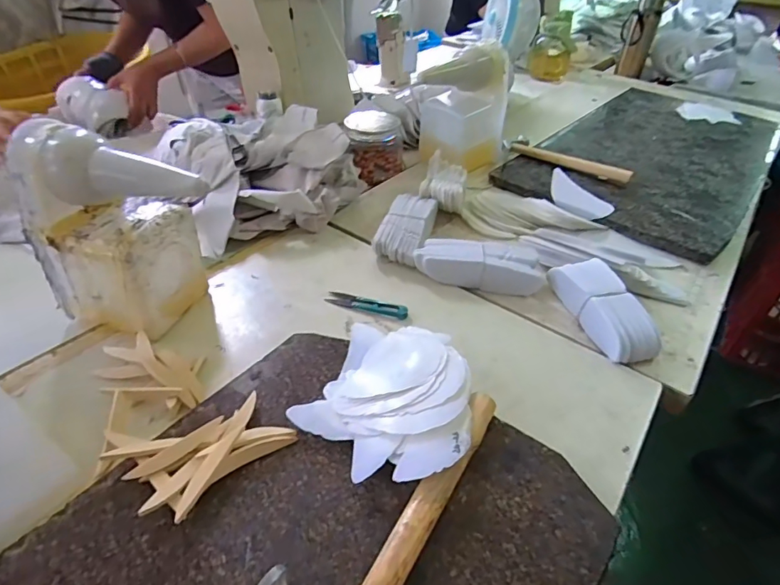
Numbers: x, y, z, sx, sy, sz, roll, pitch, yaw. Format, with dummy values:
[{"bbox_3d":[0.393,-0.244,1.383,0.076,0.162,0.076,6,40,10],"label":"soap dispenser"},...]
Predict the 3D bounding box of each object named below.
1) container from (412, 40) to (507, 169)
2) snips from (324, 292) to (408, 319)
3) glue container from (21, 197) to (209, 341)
[{"bbox_3d":[0.130,-0.324,0.837,0.112,0.193,0.121,31,46,30],"label":"container"},{"bbox_3d":[-0.027,0.013,0.573,0.101,0.007,0.026,13,40,12],"label":"snips"},{"bbox_3d":[-0.286,-0.031,0.518,0.113,0.134,0.098,13,40,12],"label":"glue container"}]

